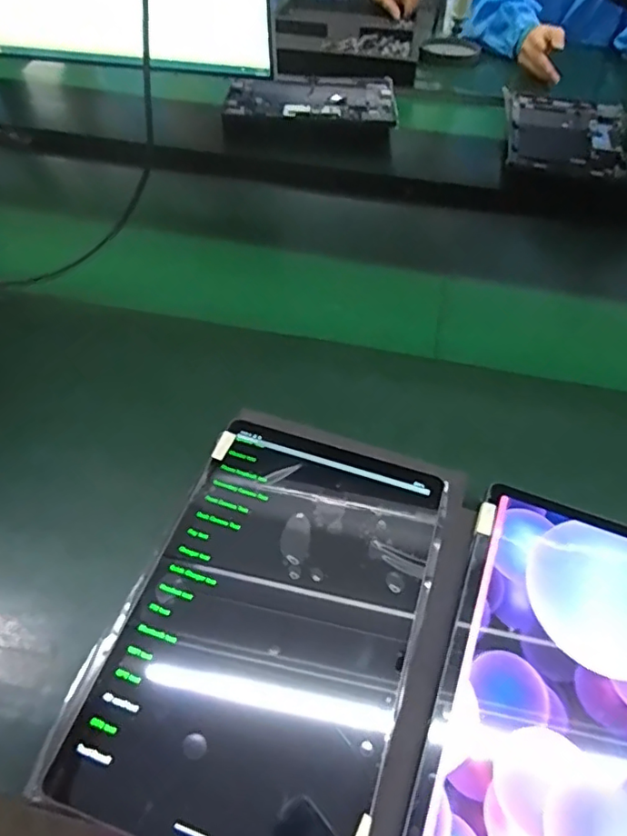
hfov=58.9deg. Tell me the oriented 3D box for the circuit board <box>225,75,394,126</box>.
[{"bbox_3d":[-0.001,-0.486,0.850,0.250,0.029,0.149,4,51,2],"label":"circuit board"}]

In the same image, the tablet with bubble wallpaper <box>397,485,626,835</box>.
[{"bbox_3d":[0.155,0.166,0.311,0.163,0.006,0.247,20,57,11],"label":"tablet with bubble wallpaper"}]

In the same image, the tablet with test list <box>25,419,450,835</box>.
[{"bbox_3d":[-0.026,0.120,0.335,0.171,0.015,0.248,15,52,10],"label":"tablet with test list"}]

